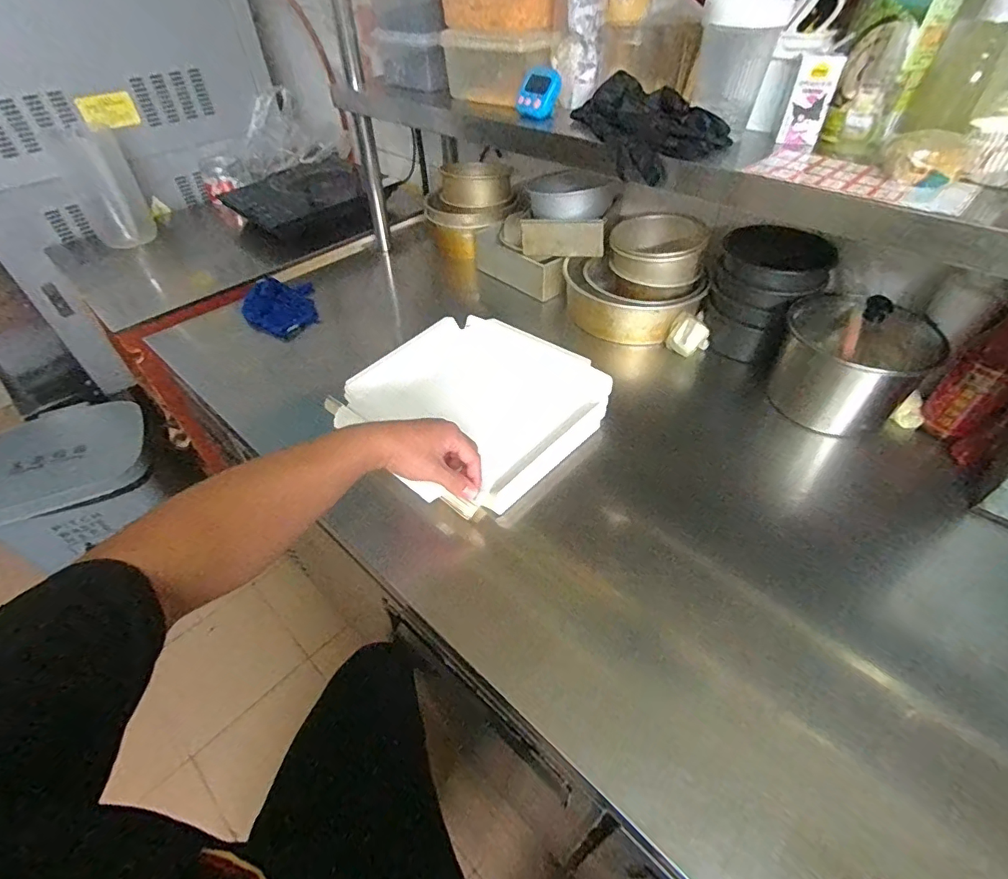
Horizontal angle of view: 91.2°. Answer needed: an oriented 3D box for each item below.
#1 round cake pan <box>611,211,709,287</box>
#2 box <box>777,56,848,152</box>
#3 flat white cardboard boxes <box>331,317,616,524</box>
[{"bbox_3d":[0.278,-0.354,0.899,0.161,0.077,0.177,11,48,13],"label":"round cake pan"},{"bbox_3d":[0.375,-0.413,0.606,0.048,0.093,0.028,17,49,18],"label":"box"},{"bbox_3d":[-0.046,-0.056,0.711,0.312,0.052,0.319,34,56,30],"label":"flat white cardboard boxes"}]

